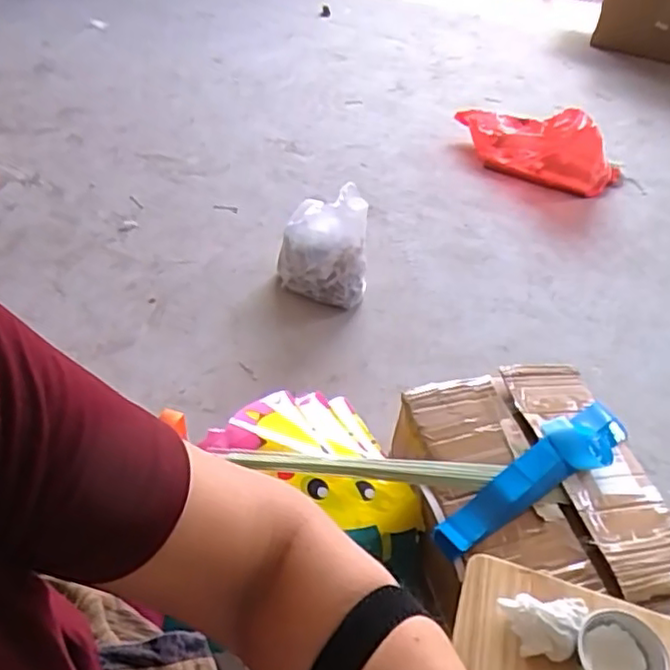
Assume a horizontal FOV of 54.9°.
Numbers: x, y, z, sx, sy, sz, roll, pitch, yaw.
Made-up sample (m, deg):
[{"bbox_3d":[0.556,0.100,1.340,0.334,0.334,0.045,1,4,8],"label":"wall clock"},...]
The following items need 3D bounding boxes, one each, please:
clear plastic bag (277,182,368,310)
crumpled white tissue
[{"bbox_3d":[-0.029,-0.220,1.659,0.227,0.254,0.199,3,46,-2],"label":"clear plastic bag"},{"bbox_3d":[0.203,0.281,0.620,0.076,0.032,0.055,5,46,-1],"label":"crumpled white tissue"}]

